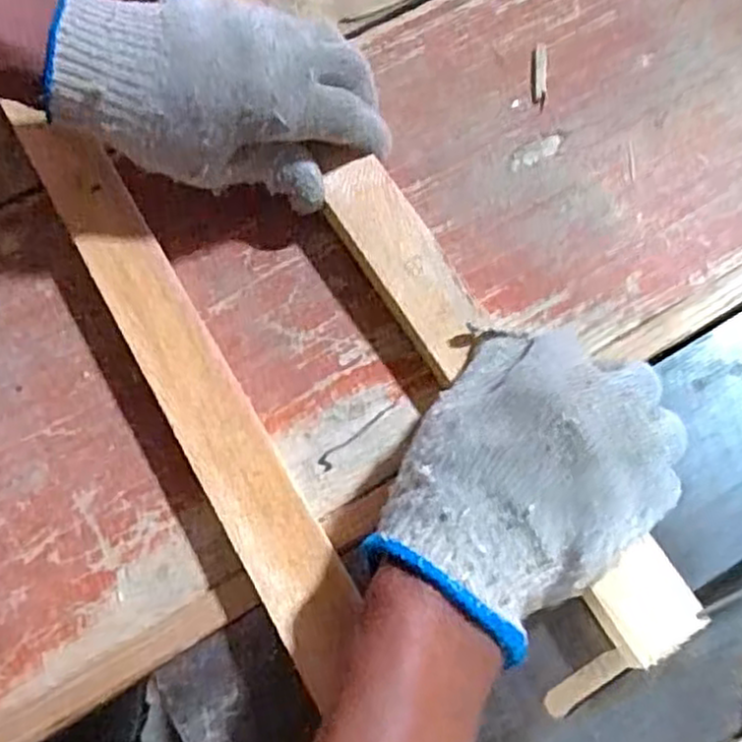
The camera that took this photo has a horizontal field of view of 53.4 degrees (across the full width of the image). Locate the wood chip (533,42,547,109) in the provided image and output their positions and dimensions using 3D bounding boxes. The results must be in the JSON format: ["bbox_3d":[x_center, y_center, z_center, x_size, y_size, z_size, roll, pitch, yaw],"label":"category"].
[{"bbox_3d":[0.100,-0.174,0.432,0.007,0.004,0.043,5,70,3],"label":"wood chip"}]

